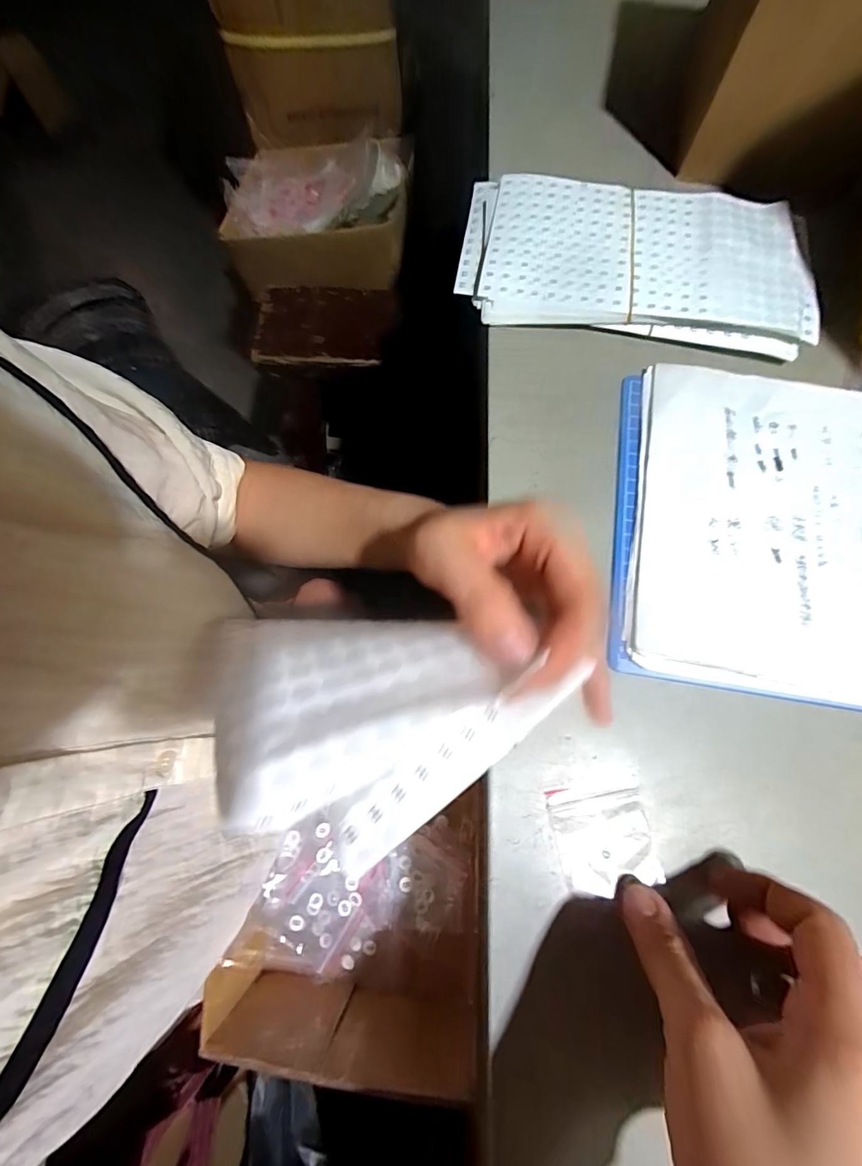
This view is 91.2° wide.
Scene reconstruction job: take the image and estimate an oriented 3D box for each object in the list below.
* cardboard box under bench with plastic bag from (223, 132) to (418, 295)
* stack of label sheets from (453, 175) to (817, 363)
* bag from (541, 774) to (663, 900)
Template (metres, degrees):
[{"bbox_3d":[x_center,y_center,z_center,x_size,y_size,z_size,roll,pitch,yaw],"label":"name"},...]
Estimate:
[{"bbox_3d":[-0.208,-0.681,0.769,0.319,0.107,0.257,3,74,2],"label":"cardboard box under bench with plastic bag"},{"bbox_3d":[0.148,-0.243,0.316,0.249,0.023,0.128,9,75,4],"label":"stack of label sheets"},{"bbox_3d":[0.091,0.134,0.224,0.051,0.006,0.051,-8,74,0],"label":"bag"}]

